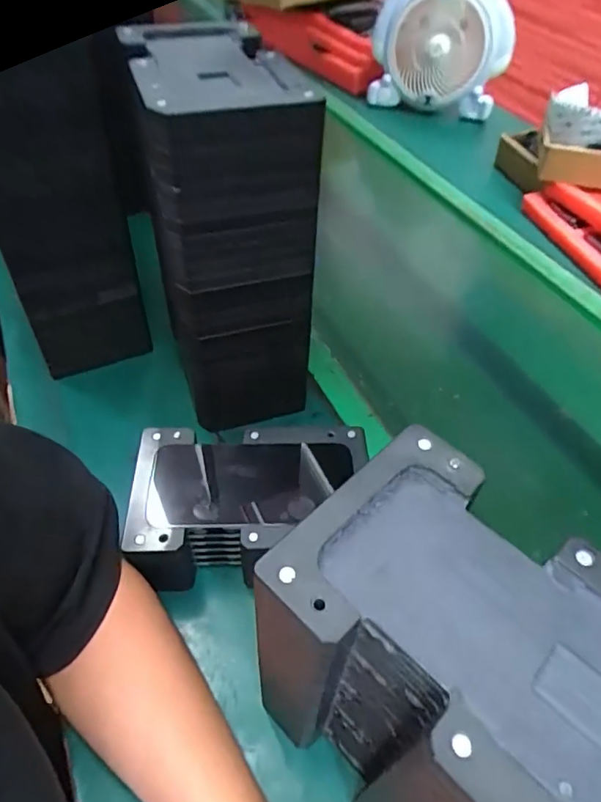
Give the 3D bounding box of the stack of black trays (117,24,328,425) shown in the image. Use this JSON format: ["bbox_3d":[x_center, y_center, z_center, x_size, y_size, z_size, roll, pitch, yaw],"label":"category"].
[{"bbox_3d":[-0.064,-0.131,0.458,0.114,0.285,0.155,-12,51,-13],"label":"stack of black trays"}]

